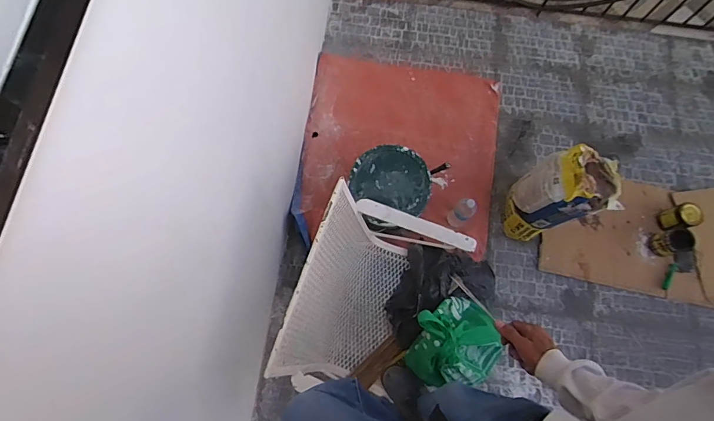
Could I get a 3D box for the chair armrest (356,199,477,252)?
[{"bbox_3d":[0.186,0.046,1.297,0.387,0.049,0.045,21,75,4],"label":"chair armrest"}]

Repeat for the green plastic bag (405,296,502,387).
[{"bbox_3d":[0.282,0.395,1.218,0.255,0.201,0.244,-17,75,-7],"label":"green plastic bag"}]

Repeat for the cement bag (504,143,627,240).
[{"bbox_3d":[0.753,-0.041,1.586,0.235,0.536,0.207,12,74,2],"label":"cement bag"}]

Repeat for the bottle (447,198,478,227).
[{"bbox_3d":[0.430,0.007,1.708,0.072,0.209,0.078,0,74,-2],"label":"bottle"}]

